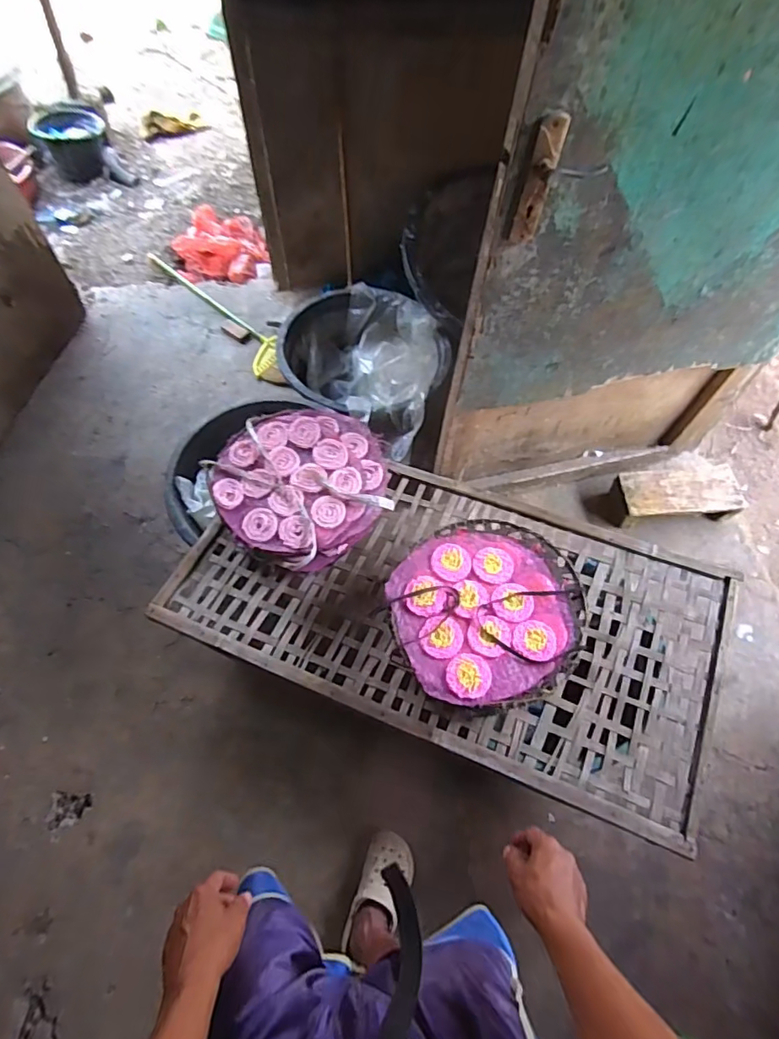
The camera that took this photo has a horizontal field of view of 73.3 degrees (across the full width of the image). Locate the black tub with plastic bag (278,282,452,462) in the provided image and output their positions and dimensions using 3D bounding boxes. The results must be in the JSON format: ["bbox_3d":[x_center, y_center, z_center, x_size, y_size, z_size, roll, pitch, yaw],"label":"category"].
[{"bbox_3d":[-0.076,-0.439,1.583,0.512,0.208,0.493,1,62,-2],"label":"black tub with plastic bag"}]

